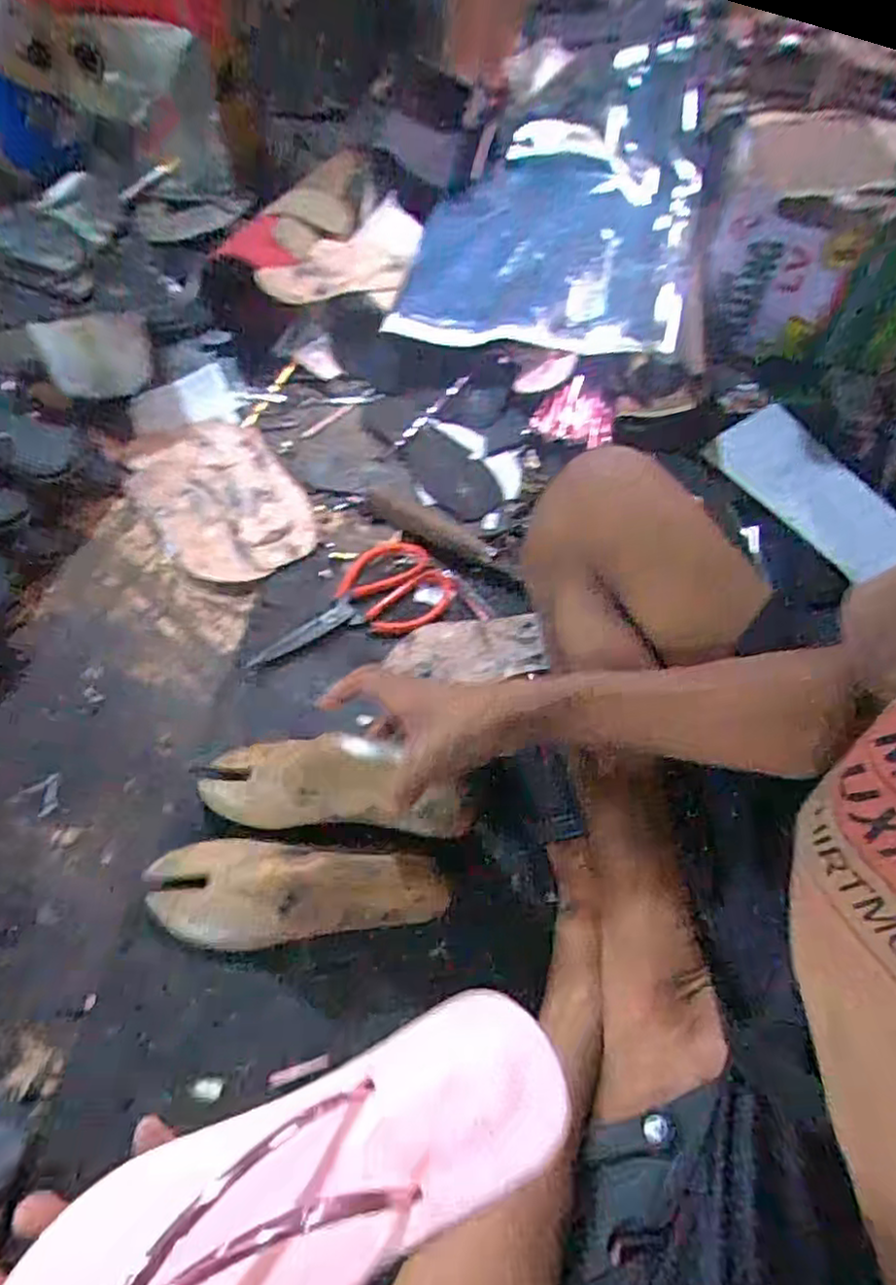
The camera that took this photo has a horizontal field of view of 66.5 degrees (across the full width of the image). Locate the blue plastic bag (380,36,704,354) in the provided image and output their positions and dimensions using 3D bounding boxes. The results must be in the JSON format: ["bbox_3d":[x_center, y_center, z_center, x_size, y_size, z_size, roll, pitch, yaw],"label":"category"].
[{"bbox_3d":[0.148,-0.613,0.908,0.356,0.180,0.490,10,58,3],"label":"blue plastic bag"}]

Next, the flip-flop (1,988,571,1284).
[{"bbox_3d":[-0.066,0.220,0.258,0.246,0.048,0.084,-23,61,-19],"label":"flip-flop"}]

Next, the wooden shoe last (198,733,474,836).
[{"bbox_3d":[-0.098,0.110,0.540,0.236,0.068,0.073,0,56,24],"label":"wooden shoe last"}]

